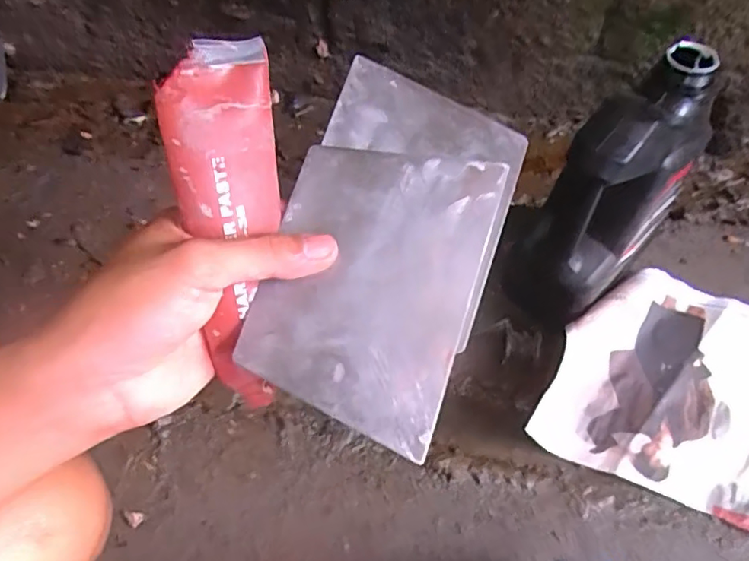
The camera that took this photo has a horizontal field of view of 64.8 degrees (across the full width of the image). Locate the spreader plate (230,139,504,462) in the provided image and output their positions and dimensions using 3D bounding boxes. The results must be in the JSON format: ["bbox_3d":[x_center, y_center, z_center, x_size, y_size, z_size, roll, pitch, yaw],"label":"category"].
[{"bbox_3d":[-0.002,-0.001,0.279,0.096,0.006,0.136,16,80,6],"label":"spreader plate"}]

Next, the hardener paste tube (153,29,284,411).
[{"bbox_3d":[-0.068,-0.019,0.278,0.043,0.173,0.028,1,18,2],"label":"hardener paste tube"}]

